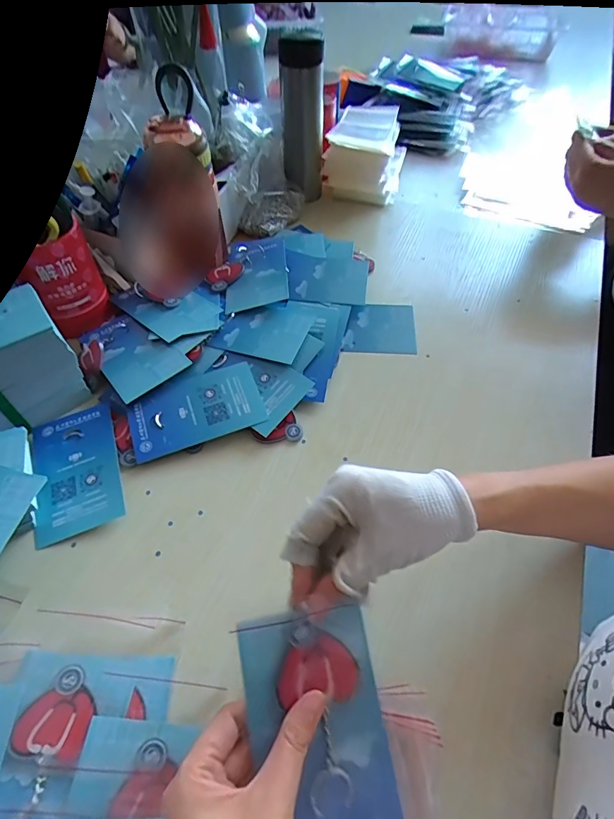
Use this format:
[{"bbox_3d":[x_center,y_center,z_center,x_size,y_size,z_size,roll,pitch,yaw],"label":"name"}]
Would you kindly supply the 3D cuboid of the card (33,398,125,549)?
[{"bbox_3d":[-0.225,0.055,0.428,0.079,0.005,0.141,-20,57,-9],"label":"card"}]

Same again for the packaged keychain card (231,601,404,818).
[{"bbox_3d":[0.008,0.187,0.254,0.076,0.011,0.134,-9,76,-12],"label":"packaged keychain card"}]

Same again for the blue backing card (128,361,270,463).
[{"bbox_3d":[-0.115,-0.003,0.456,0.132,0.004,0.084,-18,60,-9],"label":"blue backing card"}]

